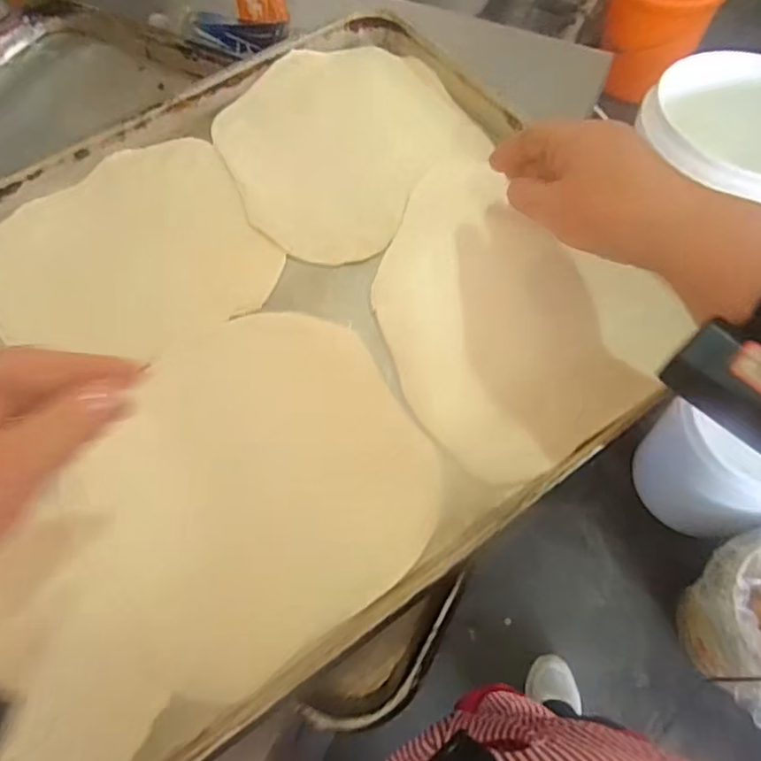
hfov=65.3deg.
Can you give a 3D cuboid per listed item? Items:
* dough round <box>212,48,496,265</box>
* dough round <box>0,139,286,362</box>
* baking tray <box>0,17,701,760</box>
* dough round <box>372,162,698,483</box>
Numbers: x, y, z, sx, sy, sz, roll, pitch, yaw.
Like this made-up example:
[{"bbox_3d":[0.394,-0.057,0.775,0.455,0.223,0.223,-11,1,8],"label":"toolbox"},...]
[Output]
[{"bbox_3d":[-0.024,-0.183,0.454,0.180,0.006,0.191,-1,65,3],"label":"dough round"},{"bbox_3d":[-0.180,-0.088,0.415,0.185,0.010,0.173,-1,63,2],"label":"dough round"},{"bbox_3d":[-0.127,-0.016,0.374,0.566,0.030,0.407,-33,66,-13],"label":"baking tray"},{"bbox_3d":[0.072,-0.044,0.384,0.171,0.010,0.199,-42,70,-16],"label":"dough round"}]

